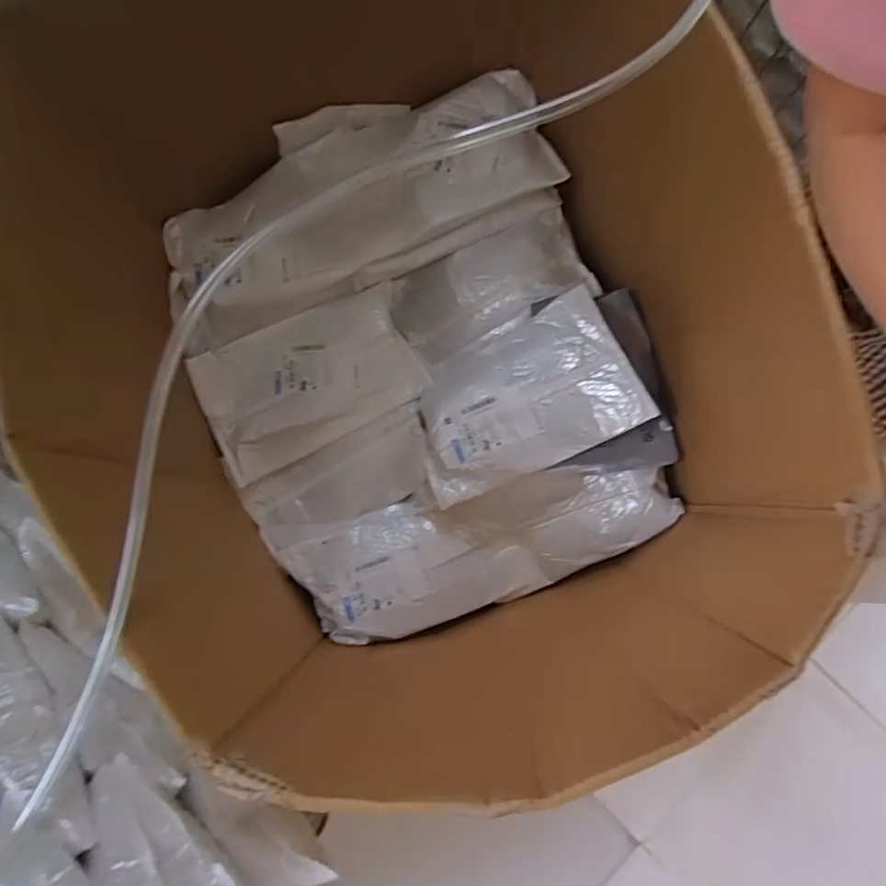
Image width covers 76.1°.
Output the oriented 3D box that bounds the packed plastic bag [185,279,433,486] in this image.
[{"bbox_3d":[-0.196,-0.095,0.843,0.316,0.051,0.188,-27,86,-2],"label":"packed plastic bag"}]

